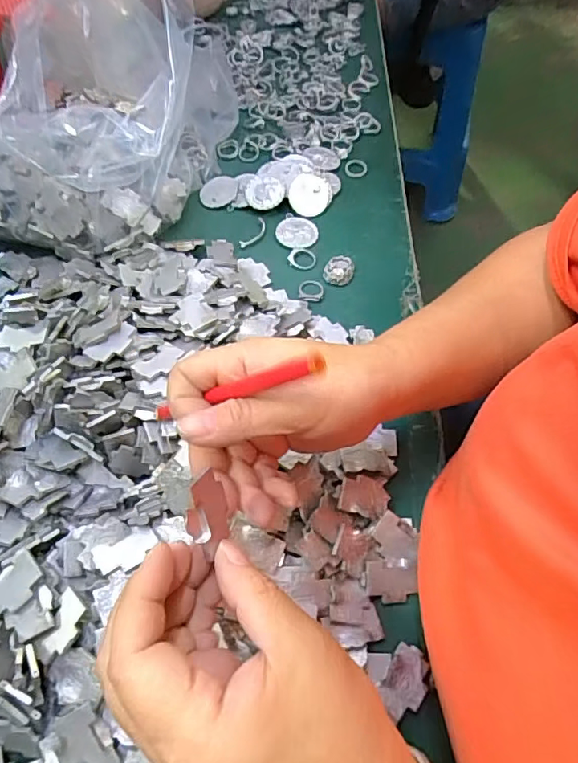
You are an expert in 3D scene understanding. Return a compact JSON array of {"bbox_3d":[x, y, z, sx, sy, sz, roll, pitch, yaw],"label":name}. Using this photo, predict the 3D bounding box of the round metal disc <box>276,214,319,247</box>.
[{"bbox_3d":[0.007,-0.136,0.463,0.038,0.004,0.034,28,64,14],"label":"round metal disc"}]

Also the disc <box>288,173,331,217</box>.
[{"bbox_3d":[0.019,-0.175,0.477,0.042,0.037,0.009,-19,19,-19],"label":"disc"}]

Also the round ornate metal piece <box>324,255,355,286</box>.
[{"bbox_3d":[0.043,-0.097,0.443,0.025,0.008,0.030,16,62,8],"label":"round ornate metal piece"}]

